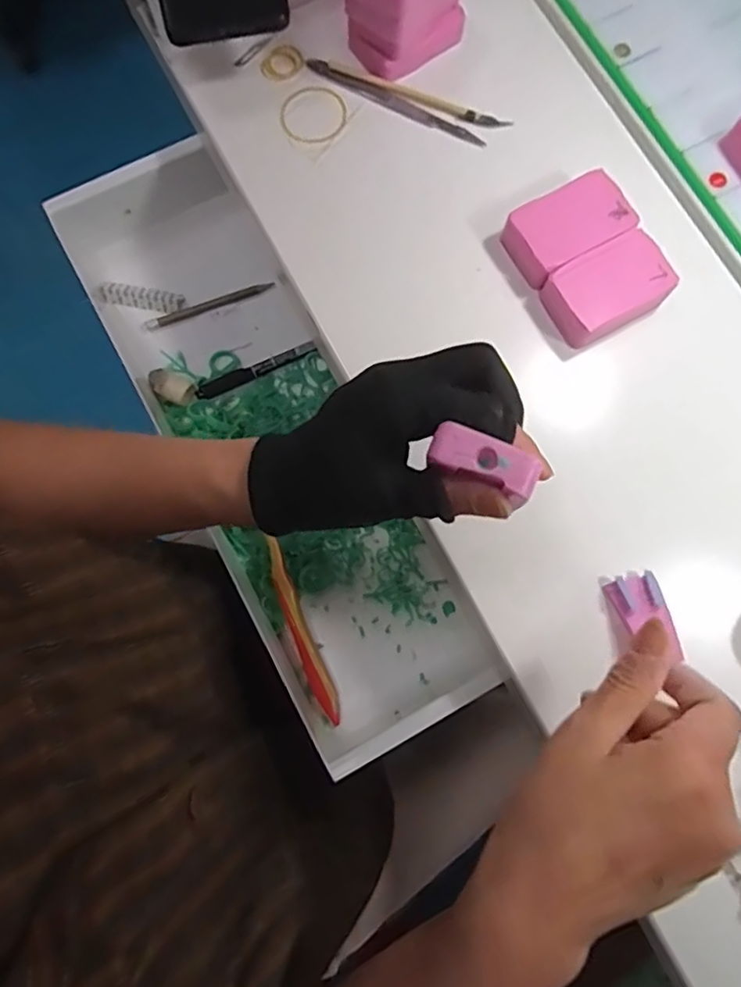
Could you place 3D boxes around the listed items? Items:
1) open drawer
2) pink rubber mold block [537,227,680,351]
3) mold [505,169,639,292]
[{"bbox_3d":[-0.073,-0.035,0.455,0.141,0.074,0.453,-28,80,-6],"label":"open drawer"},{"bbox_3d":[0.146,-0.125,0.375,0.072,0.022,0.046,-26,80,-6],"label":"pink rubber mold block"},{"bbox_3d":[0.123,-0.165,0.385,0.076,0.024,0.045,-29,81,-6],"label":"mold"}]

